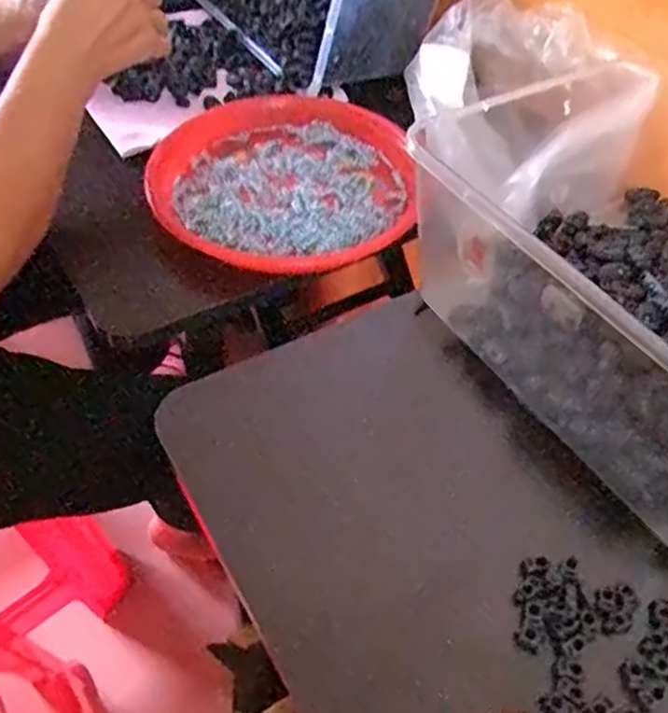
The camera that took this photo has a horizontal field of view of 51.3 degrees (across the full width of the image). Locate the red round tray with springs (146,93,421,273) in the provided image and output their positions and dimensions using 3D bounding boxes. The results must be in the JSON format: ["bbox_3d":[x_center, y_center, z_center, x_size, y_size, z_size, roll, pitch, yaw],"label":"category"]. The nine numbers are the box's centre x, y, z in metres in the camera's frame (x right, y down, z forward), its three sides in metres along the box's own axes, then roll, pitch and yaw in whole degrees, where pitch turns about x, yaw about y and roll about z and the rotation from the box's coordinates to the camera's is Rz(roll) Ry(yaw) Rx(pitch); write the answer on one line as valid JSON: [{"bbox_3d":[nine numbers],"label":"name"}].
[{"bbox_3d":[-0.043,-0.167,0.634,0.229,0.025,0.250,1,49,-1],"label":"red round tray with springs"}]

